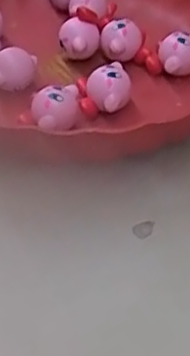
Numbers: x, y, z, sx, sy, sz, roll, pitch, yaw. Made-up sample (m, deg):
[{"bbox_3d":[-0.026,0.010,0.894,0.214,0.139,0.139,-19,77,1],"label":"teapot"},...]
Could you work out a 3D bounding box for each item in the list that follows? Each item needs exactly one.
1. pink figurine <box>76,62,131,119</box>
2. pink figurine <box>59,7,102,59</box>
[{"bbox_3d":[0.006,-0.057,0.422,0.033,0.026,0.027,-3,44,-3],"label":"pink figurine"},{"bbox_3d":[-0.011,-0.103,0.461,0.028,0.025,0.022,1,44,0],"label":"pink figurine"}]

